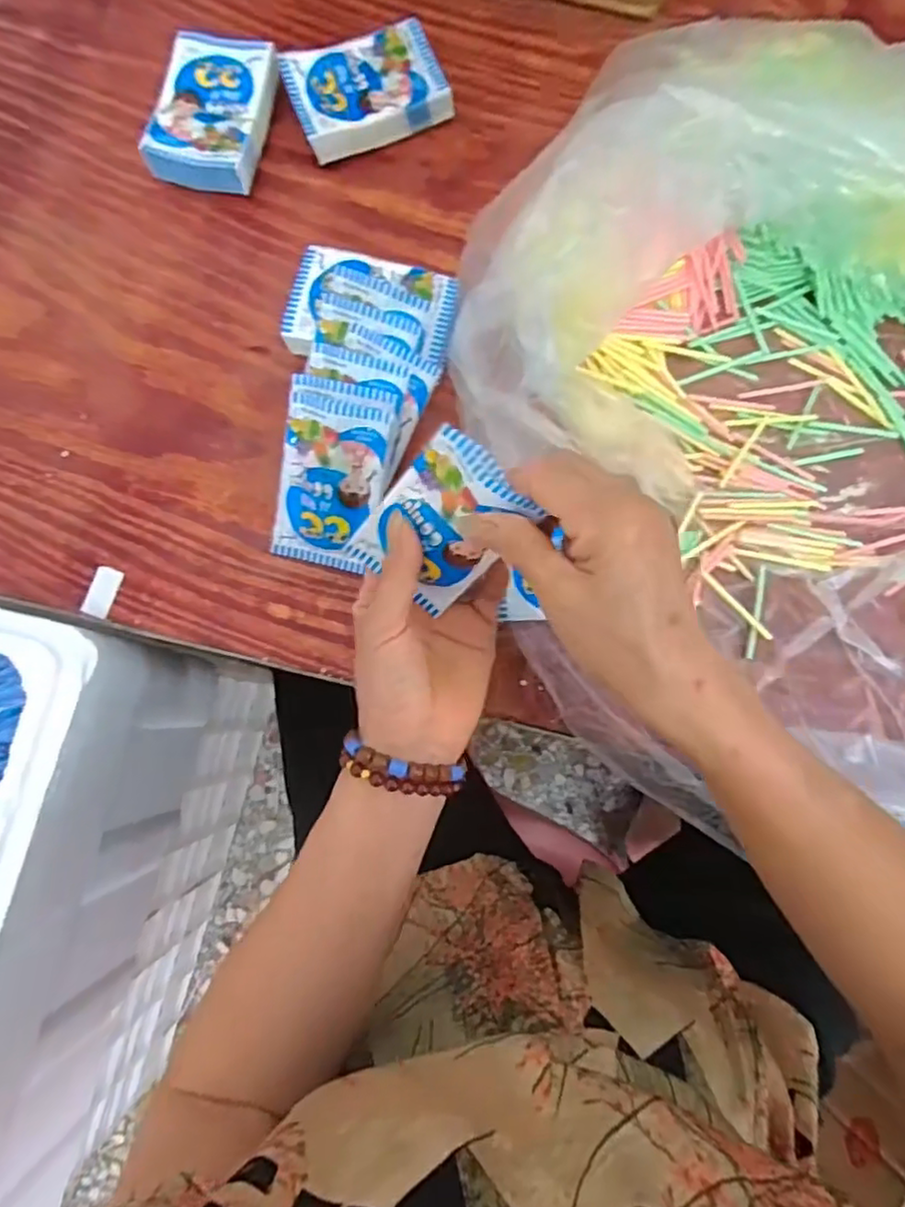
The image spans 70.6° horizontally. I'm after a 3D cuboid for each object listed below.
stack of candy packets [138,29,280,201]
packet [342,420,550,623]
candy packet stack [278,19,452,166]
[{"bbox_3d":[-0.171,-0.349,0.460,0.075,0.027,0.111,12,81,2],"label":"stack of candy packets"},{"bbox_3d":[-0.007,-0.037,0.323,0.061,0.102,0.011,40,49,-6],"label":"packet"},{"bbox_3d":[-0.063,-0.371,0.465,0.107,0.027,0.077,-23,81,-4],"label":"candy packet stack"}]

